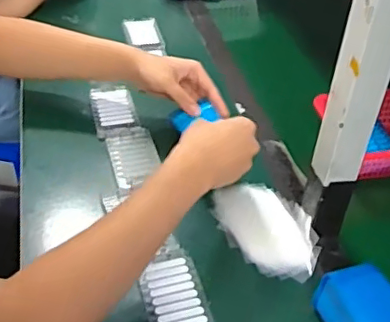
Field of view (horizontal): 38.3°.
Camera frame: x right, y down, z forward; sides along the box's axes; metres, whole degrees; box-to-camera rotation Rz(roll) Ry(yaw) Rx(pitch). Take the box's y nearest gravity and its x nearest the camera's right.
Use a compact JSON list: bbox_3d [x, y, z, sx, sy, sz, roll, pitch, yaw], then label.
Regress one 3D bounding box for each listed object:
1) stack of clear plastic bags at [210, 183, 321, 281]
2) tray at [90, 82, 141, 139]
[{"bbox_3d":[0.093,0.082,0.722,0.102,0.018,0.167,-15,44,-22],"label":"stack of clear plastic bags"},{"bbox_3d":[-0.131,-0.088,0.904,0.067,0.010,0.140,-5,41,-12],"label":"tray"}]

